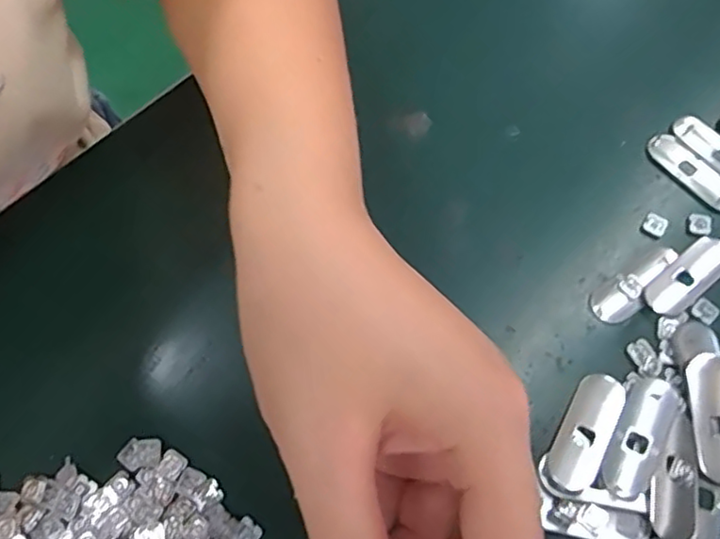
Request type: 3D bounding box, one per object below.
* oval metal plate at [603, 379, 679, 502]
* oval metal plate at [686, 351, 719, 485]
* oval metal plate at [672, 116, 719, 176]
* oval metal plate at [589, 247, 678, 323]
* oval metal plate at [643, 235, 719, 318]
[{"bbox_3d":[0.114,0.068,0.258,0.018,0.004,0.050,24,69,10],"label":"oval metal plate"},{"bbox_3d":[0.145,0.060,0.261,0.020,0.005,0.050,-1,66,-1],"label":"oval metal plate"},{"bbox_3d":[0.177,-0.058,0.316,0.018,0.004,0.049,-38,72,-15],"label":"oval metal plate"},{"bbox_3d":[0.125,0.006,0.289,0.048,0.004,0.018,-32,70,-13],"label":"oval metal plate"},{"bbox_3d":[0.149,0.003,0.289,0.049,0.004,0.019,-35,71,-14],"label":"oval metal plate"}]

